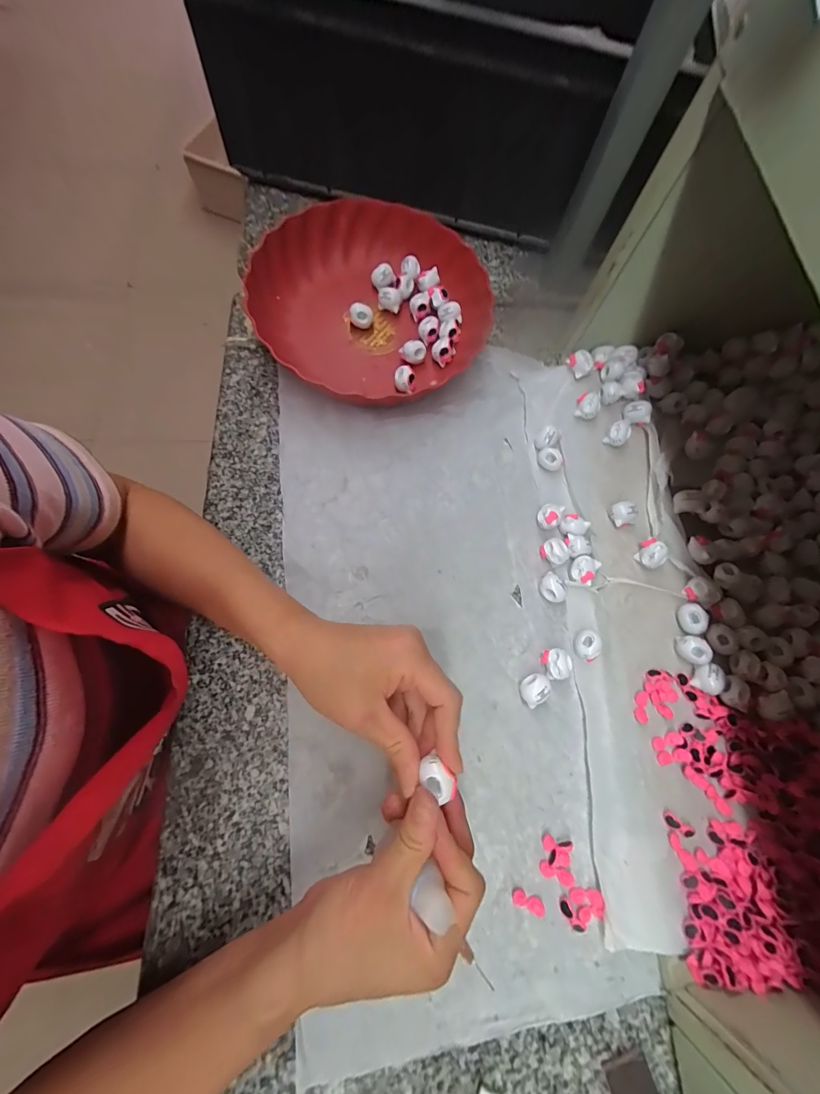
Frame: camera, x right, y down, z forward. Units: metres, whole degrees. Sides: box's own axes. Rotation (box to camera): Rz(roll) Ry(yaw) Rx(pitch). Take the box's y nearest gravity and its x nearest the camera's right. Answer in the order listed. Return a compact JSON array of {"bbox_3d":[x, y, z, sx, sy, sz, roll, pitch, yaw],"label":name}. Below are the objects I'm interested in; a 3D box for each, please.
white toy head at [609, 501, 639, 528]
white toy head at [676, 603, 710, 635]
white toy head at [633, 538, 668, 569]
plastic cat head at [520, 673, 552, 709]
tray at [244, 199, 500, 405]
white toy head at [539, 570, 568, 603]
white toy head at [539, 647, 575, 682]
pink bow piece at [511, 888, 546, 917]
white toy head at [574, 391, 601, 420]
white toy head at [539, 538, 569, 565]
[{"bbox_3d":[0.201,-0.030,0.369,0.023,0.019,0.022,2,72,-5],"label":"white toy head"},{"bbox_3d":[0.246,0.063,0.342,0.019,0.018,0.026,-8,73,-8],"label":"white toy head"},{"bbox_3d":[0.220,0.007,0.357,0.021,0.019,0.025,-25,76,-12],"label":"white toy head"},{"bbox_3d":[0.104,0.119,0.327,0.025,0.017,0.020,-42,80,-16],"label":"plastic cat head"},{"bbox_3d":[-0.039,-0.258,0.420,0.238,0.049,0.238,-34,78,-14],"label":"tray"},{"bbox_3d":[0.130,0.039,0.358,0.019,0.017,0.026,-37,79,-15],"label":"white toy head"},{"bbox_3d":[0.126,0.100,0.336,0.021,0.015,0.025,-16,74,-10],"label":"white toy head"},{"bbox_3d":[0.087,0.261,0.287,0.026,0.004,0.012,30,74,7],"label":"pink bow piece"},{"bbox_3d":[0.184,-0.145,0.405,0.021,0.023,0.025,13,72,-1],"label":"white toy head"},{"bbox_3d":[0.137,0.005,0.369,0.020,0.016,0.024,-36,79,-15],"label":"white toy head"}]

